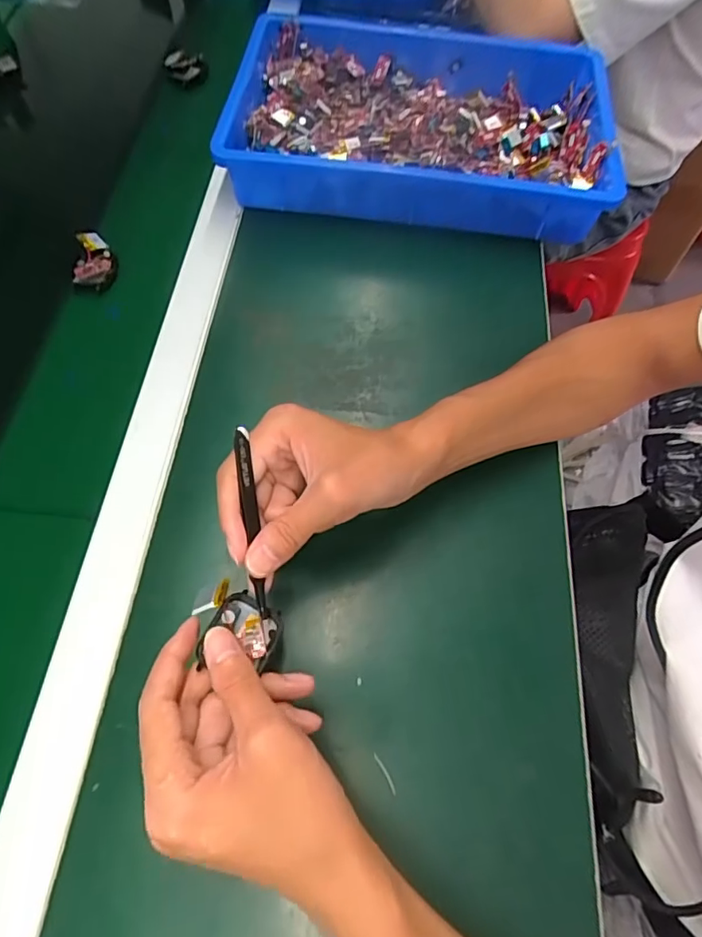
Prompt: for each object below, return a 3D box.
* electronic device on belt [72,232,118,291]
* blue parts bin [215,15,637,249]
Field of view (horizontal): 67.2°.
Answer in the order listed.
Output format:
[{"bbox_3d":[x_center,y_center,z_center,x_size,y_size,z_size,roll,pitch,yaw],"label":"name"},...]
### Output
[{"bbox_3d":[-0.235,-0.193,0.486,0.037,0.014,0.061,-5,67,-8],"label":"electronic device on belt"},{"bbox_3d":[0.071,-0.358,0.547,0.375,0.062,0.256,5,65,2],"label":"blue parts bin"}]

